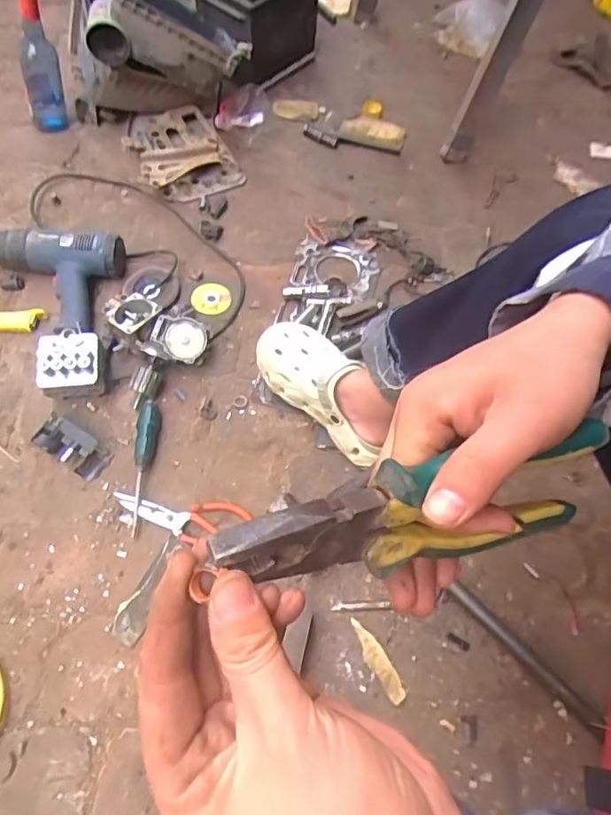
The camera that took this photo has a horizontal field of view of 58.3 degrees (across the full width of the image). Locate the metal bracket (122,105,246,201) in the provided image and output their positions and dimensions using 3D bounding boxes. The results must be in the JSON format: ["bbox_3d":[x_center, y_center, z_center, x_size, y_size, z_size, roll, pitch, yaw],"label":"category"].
[{"bbox_3d":[-0.227,-0.461,0.983,0.166,0.081,0.213,-30,62,-22],"label":"metal bracket"}]

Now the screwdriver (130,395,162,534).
[{"bbox_3d":[-0.224,0.079,0.749,0.031,0.027,0.185,3,71,-2],"label":"screwdriver"}]

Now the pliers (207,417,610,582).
[{"bbox_3d":[0.052,0.043,0.230,0.183,0.043,0.029,-4,54,-24],"label":"pliers"}]

